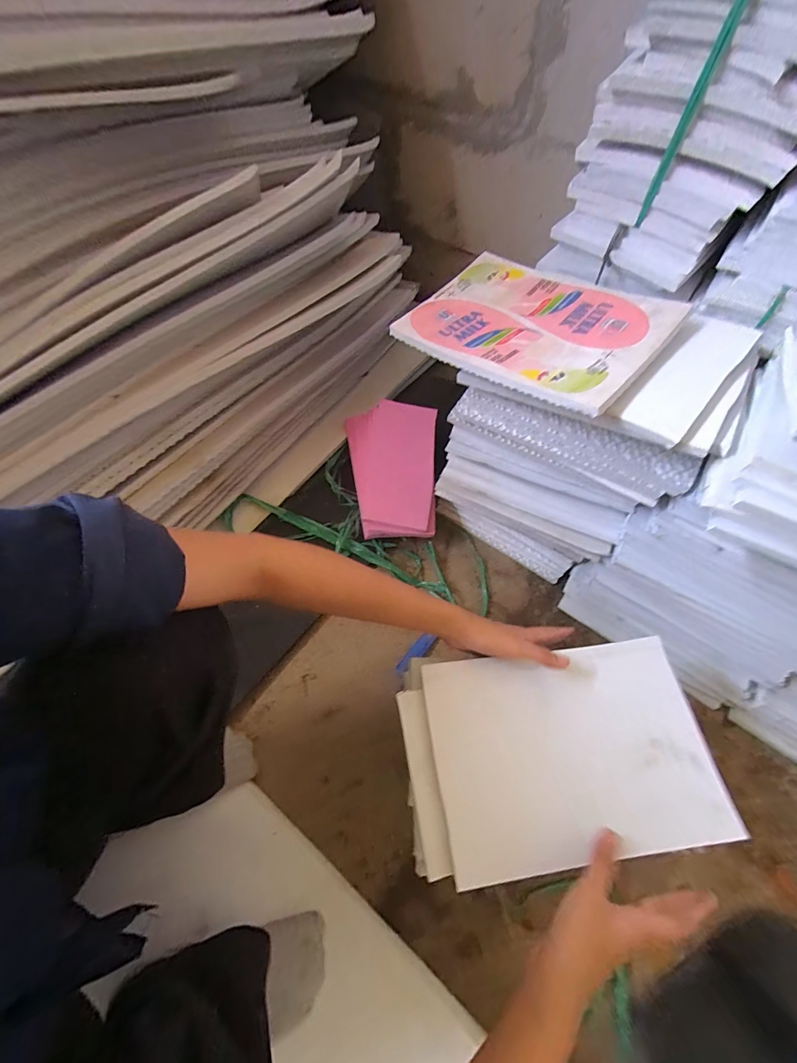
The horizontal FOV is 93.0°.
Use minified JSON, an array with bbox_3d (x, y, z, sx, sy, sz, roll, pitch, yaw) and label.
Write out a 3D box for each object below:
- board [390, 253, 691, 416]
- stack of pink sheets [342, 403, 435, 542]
[{"bbox_3d":[0.150,-0.243,0.442,0.269,0.015,0.194,34,70,25],"label":"board"},{"bbox_3d":[-0.010,-0.120,0.730,0.167,0.072,0.276,-3,61,-3],"label":"stack of pink sheets"}]

